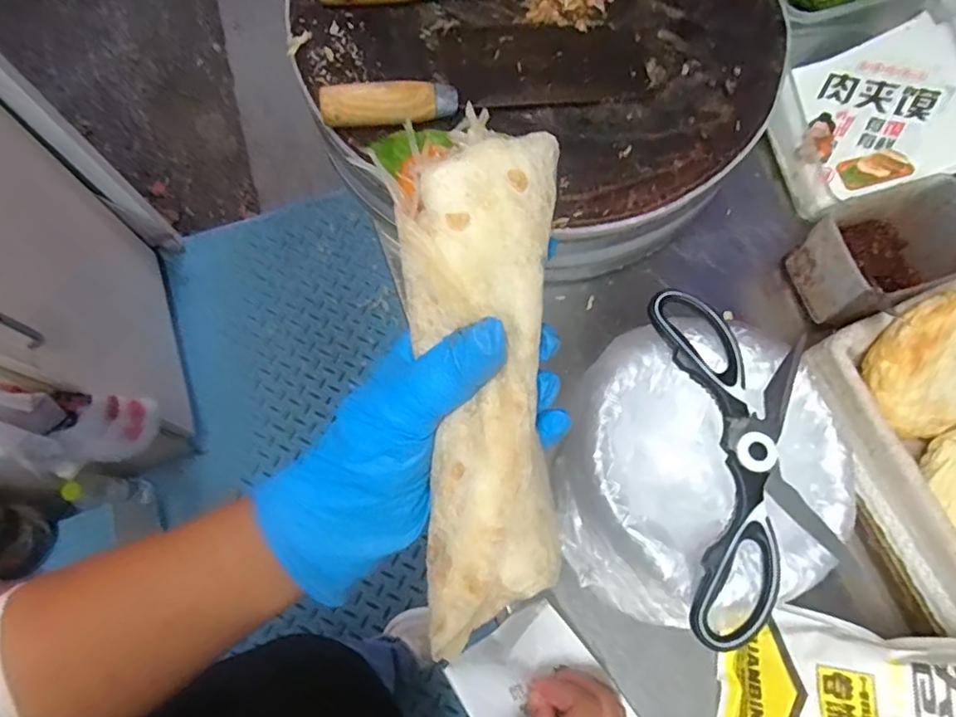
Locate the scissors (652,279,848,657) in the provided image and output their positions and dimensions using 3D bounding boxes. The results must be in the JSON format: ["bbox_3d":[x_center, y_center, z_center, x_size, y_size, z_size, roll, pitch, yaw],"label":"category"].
[{"bbox_3d":[0.166,0.058,0.352,0.092,0.012,0.210,-2,71,-1],"label":"scissors"}]

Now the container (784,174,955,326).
[{"bbox_3d":[0.318,-0.080,0.447,0.111,0.065,0.079,-22,73,-8],"label":"container"}]

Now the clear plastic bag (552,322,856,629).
[{"bbox_3d":[0.148,0.076,0.388,0.175,0.080,0.189,1,71,0],"label":"clear plastic bag"}]

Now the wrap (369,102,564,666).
[{"bbox_3d":[-0.002,0.006,0.246,0.071,0.042,0.220,-2,88,-1],"label":"wrap"}]

